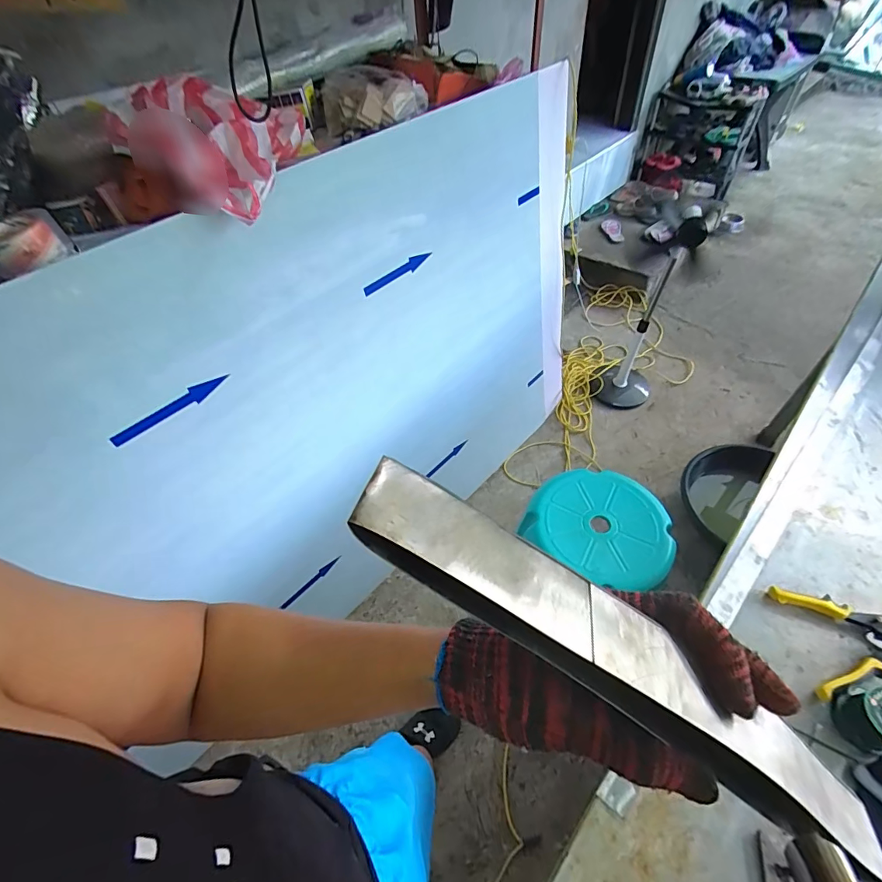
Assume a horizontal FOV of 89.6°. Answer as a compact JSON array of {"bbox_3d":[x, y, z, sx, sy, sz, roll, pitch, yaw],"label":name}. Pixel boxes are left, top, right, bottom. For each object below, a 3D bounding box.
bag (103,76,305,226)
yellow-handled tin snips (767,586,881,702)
[{"bbox_3d":[-0.376,-0.523,0.779,0.289,0.145,0.268,29,58,26],"label":"bag"},{"bbox_3d":[0.621,0.293,0.660,0.181,0.024,0.150,-2,50,3],"label":"yellow-handled tin snips"}]

